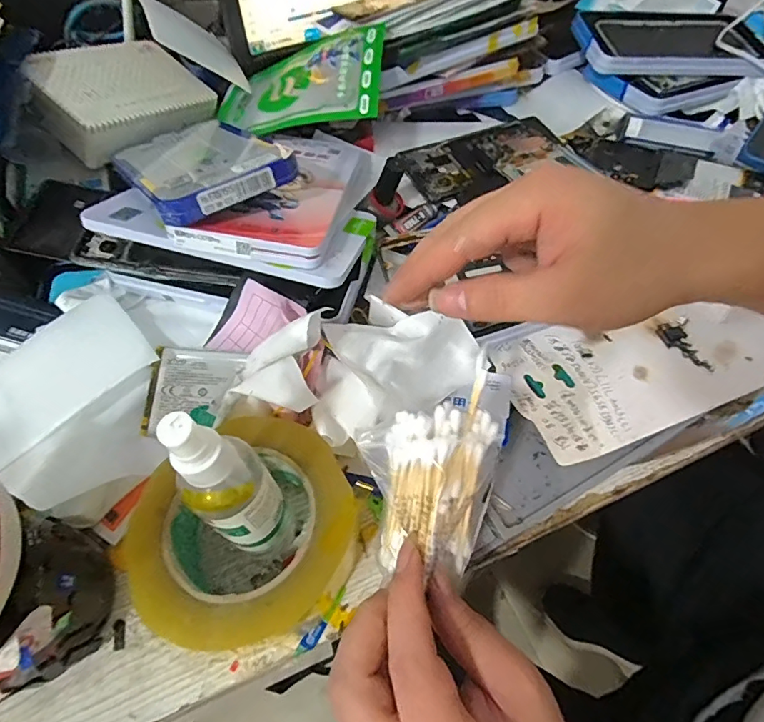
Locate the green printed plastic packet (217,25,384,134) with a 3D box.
[{"bbox_3d":[-0.079,-0.236,0.418,0.166,0.016,0.097,-6,69,19],"label":"green printed plastic packet"}]

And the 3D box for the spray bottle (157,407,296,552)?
[{"bbox_3d":[-0.071,0.068,0.240,0.030,0.136,0.036,32,63,22],"label":"spray bottle"}]

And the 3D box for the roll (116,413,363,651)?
[{"bbox_3d":[-0.075,0.099,0.278,0.114,0.051,0.122,-1,56,2],"label":"roll"}]

